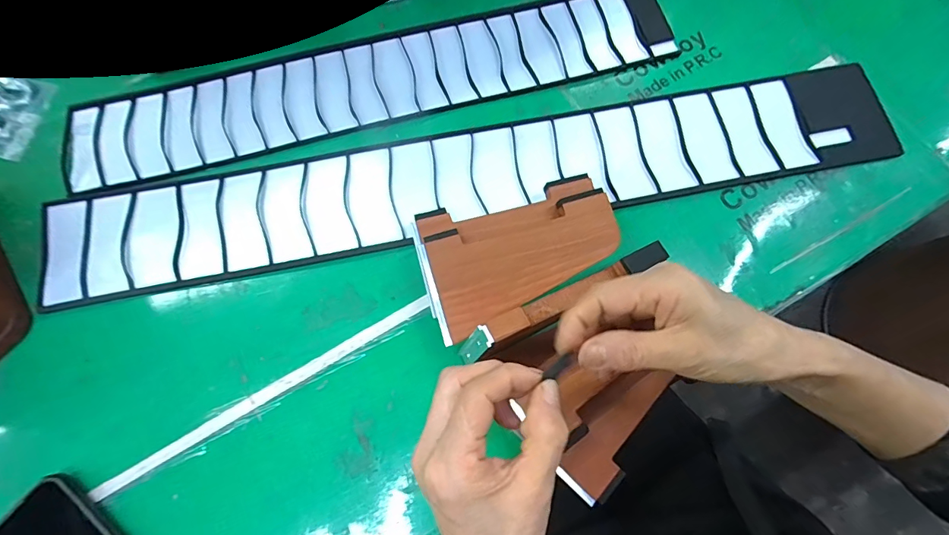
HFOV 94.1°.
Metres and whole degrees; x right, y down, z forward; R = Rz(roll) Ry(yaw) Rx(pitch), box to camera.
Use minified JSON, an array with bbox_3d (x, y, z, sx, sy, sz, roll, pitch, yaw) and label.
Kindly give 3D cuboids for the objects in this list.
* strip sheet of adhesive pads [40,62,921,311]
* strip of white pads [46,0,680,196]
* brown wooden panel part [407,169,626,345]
[{"bbox_3d":[0.003,-0.078,0.388,0.722,0.009,0.095,-11,75,-3],"label":"strip sheet of adhesive pads"},{"bbox_3d":[-0.095,-0.177,0.414,0.562,0.004,0.095,-14,75,-4],"label":"strip of white pads"},{"bbox_3d":[0.033,-0.016,0.352,0.154,0.033,0.098,-21,75,-6],"label":"brown wooden panel part"}]

